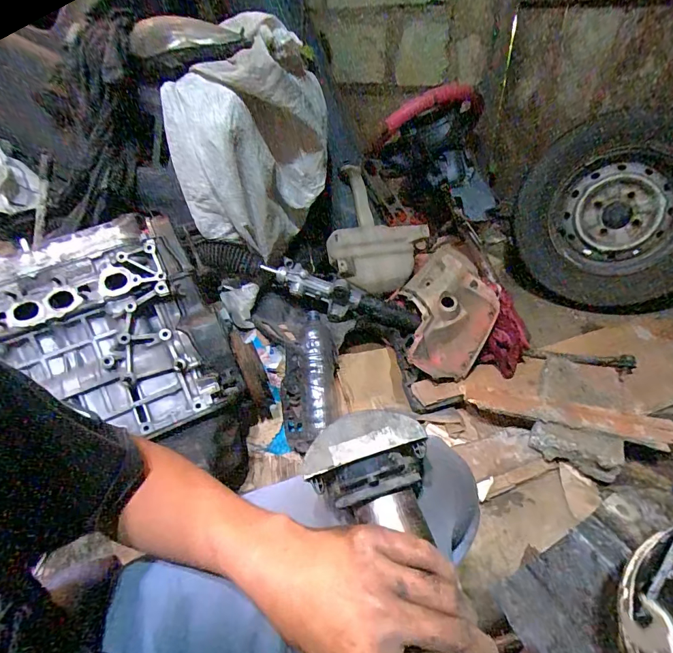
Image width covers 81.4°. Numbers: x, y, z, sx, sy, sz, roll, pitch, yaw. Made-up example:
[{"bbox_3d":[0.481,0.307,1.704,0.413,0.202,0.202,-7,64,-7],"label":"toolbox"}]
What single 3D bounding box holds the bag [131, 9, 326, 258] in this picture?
[{"bbox_3d":[-0.220,-0.434,0.916,0.325,0.442,0.236,10,41,18],"label":"bag"}]

